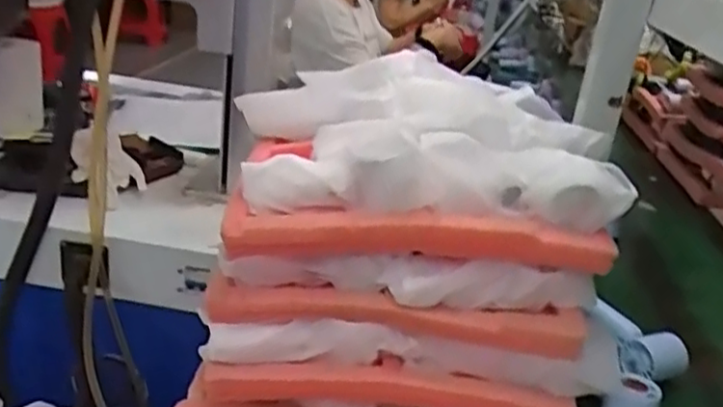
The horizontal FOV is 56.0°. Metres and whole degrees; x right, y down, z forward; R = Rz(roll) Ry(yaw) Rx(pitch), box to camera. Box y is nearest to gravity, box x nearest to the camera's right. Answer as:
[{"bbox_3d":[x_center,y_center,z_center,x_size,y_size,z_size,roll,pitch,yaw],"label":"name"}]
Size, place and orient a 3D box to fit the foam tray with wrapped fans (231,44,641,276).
[{"bbox_3d":[0.049,-0.060,0.704,0.332,0.104,0.350,5,23,-7],"label":"foam tray with wrapped fans"}]

